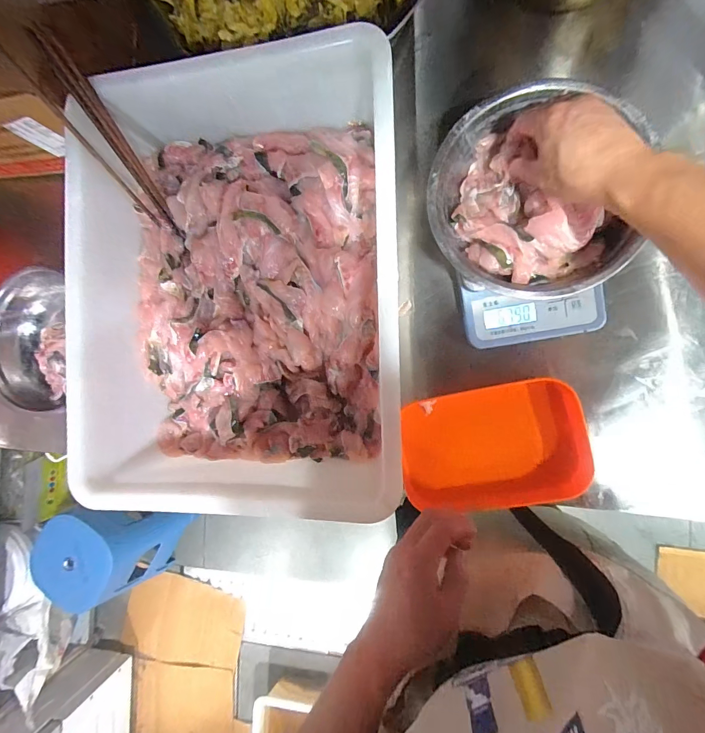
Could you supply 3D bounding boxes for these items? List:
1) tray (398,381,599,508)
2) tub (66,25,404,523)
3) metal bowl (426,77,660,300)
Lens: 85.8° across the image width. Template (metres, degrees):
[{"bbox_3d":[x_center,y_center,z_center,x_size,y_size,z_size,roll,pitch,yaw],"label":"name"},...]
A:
[{"bbox_3d":[0.172,0.105,0.477,0.219,0.039,0.149,-12,92,7],"label":"tray"},{"bbox_3d":[-0.137,-0.098,0.454,0.373,0.143,0.497,-2,88,10],"label":"tub"},{"bbox_3d":[0.189,-0.187,0.415,0.203,0.065,0.212,0,94,6],"label":"metal bowl"}]

